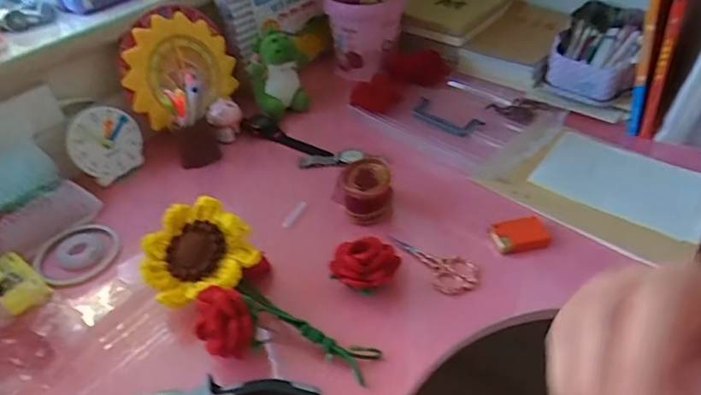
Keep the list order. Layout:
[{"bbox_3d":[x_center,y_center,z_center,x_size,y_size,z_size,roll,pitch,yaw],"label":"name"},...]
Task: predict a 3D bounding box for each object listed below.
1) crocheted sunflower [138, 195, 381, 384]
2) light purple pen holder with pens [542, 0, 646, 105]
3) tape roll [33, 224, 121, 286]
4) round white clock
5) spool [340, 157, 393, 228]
[{"bbox_3d":[-0.092,0.088,0.468,0.259,0.057,0.108,29,48,14],"label":"crocheted sunflower"},{"bbox_3d":[0.365,-0.223,0.724,0.123,0.077,0.208,15,43,22],"label":"light purple pen holder with pens"},{"bbox_3d":[-0.310,0.065,0.567,0.086,0.023,0.086,-2,40,2],"label":"tape roll"},{"bbox_3d":[-0.320,-0.069,0.651,0.025,0.093,0.091,29,50,33],"label":"round white clock"},{"bbox_3d":[0.017,-0.008,0.578,0.061,0.050,0.071,0,40,4],"label":"spool"}]

